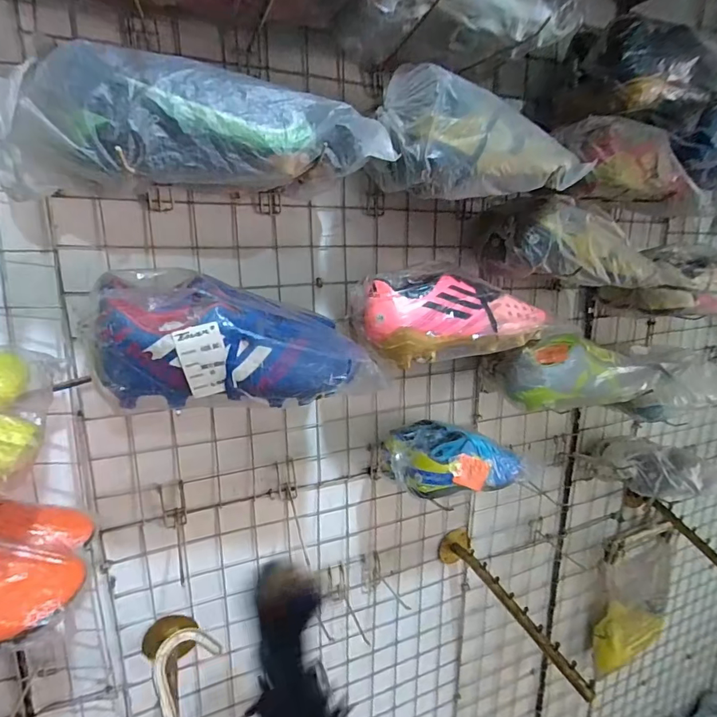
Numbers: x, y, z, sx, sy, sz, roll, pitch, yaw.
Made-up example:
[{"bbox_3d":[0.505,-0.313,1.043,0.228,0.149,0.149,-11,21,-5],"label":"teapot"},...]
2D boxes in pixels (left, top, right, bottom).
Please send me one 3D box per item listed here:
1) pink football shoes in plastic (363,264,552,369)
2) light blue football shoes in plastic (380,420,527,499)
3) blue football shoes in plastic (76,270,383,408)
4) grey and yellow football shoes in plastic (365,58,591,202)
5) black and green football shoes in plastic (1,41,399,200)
[{"bbox_3d":[0.125,-0.056,0.558,0.228,0.105,0.080,-5,15,-23],"label":"pink football shoes in plastic"},{"bbox_3d":[0.138,0.139,0.660,0.185,0.075,0.108,-5,15,-23],"label":"light blue football shoes in plastic"},{"bbox_3d":[-0.120,-0.026,0.468,0.264,0.121,0.118,-3,14,-16],"label":"blue football shoes in plastic"},{"bbox_3d":[0.141,-0.250,0.521,0.243,0.119,0.084,-5,15,-23],"label":"grey and yellow football shoes in plastic"},{"bbox_3d":[-0.145,-0.218,0.454,0.316,0.098,0.162,-3,14,-16],"label":"black and green football shoes in plastic"}]

